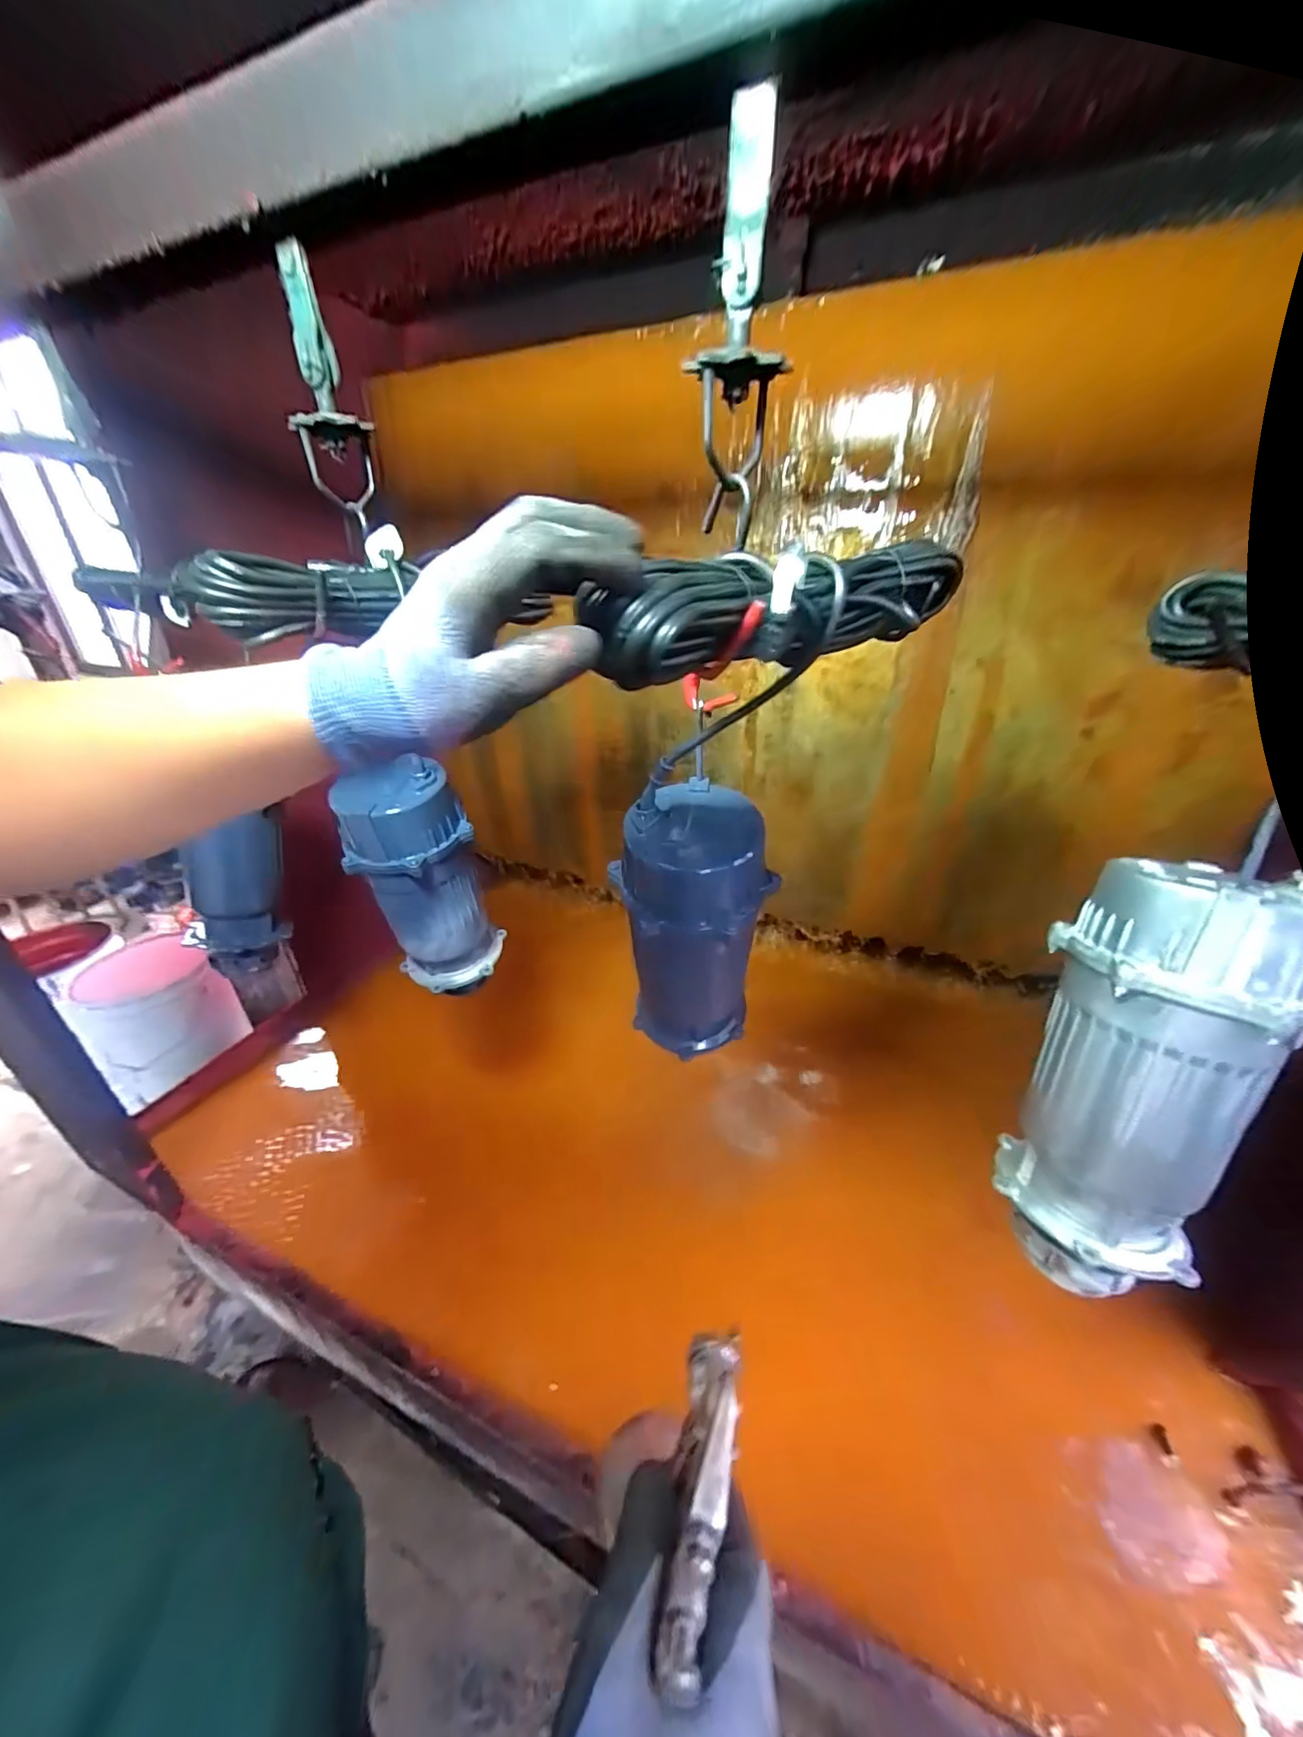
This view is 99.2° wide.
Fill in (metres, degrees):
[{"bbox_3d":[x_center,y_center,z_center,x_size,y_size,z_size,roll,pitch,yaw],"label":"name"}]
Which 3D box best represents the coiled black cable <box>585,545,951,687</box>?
[{"bbox_3d":[0.107,-0.174,0.372,0.328,0.068,0.044,-23,35,-30],"label":"coiled black cable"}]

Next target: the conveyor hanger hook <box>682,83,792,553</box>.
[{"bbox_3d":[0.060,-0.364,0.384,0.059,0.224,0.074,7,30,16],"label":"conveyor hanger hook"}]

